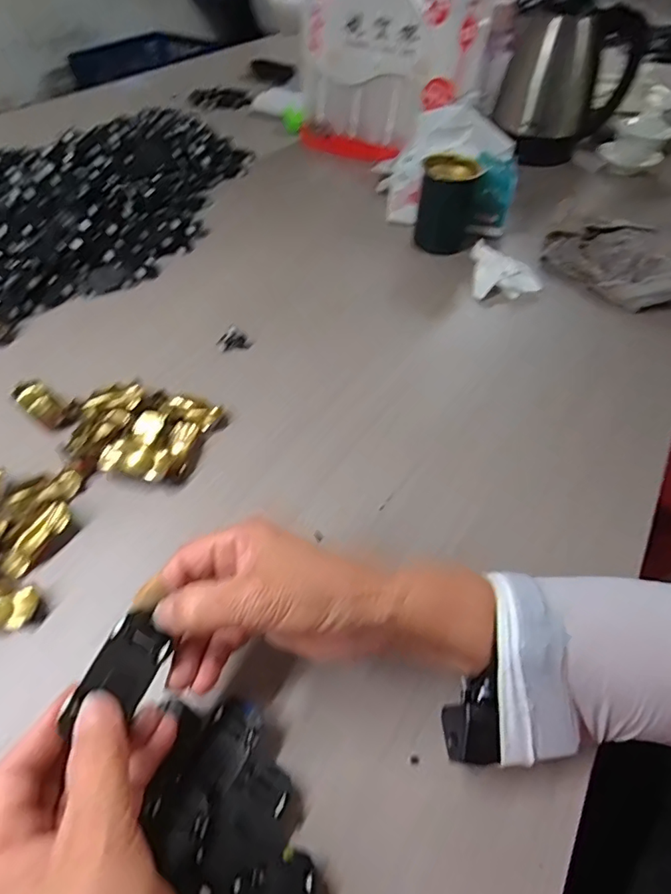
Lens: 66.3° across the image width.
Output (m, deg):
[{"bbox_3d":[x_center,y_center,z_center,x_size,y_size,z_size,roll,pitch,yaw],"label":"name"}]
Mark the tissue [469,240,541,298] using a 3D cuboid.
[{"bbox_3d":[0.212,-0.216,0.639,0.082,0.033,0.084,4,50,1],"label":"tissue"}]

